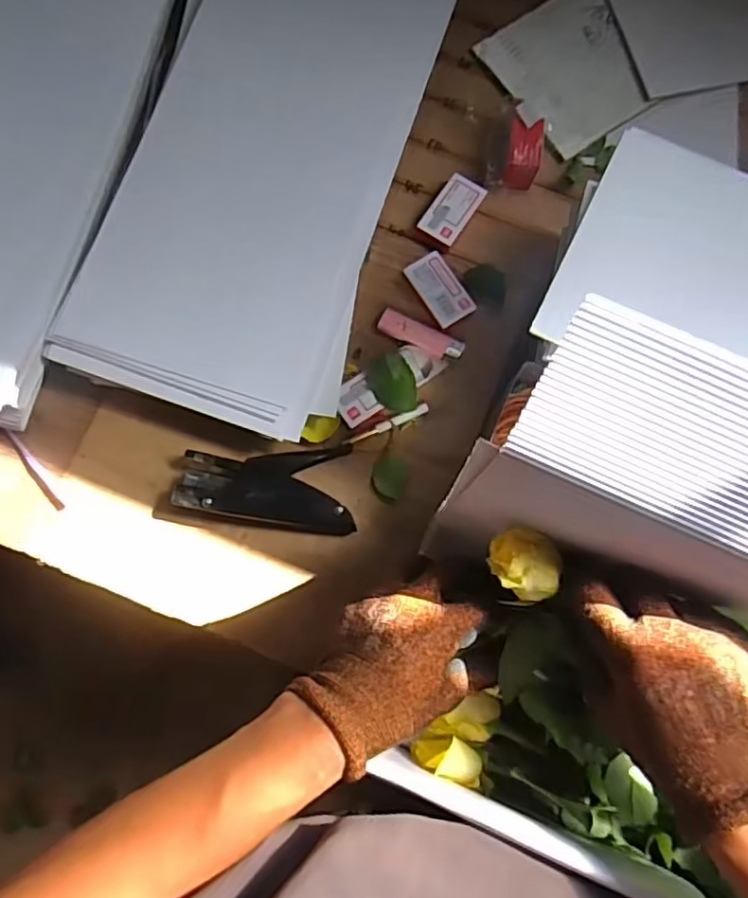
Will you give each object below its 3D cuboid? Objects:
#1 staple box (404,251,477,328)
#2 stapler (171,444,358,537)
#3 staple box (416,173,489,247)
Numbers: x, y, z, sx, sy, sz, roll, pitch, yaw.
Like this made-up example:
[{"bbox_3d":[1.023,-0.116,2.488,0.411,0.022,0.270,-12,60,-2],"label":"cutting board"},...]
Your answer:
[{"bbox_3d":[0.060,-0.146,0.573,0.037,0.007,0.069,-33,82,-5],"label":"staple box"},{"bbox_3d":[-0.090,0.028,0.538,0.146,0.025,0.074,7,81,1],"label":"stapler"},{"bbox_3d":[0.074,-0.227,0.593,0.038,0.014,0.071,32,83,5],"label":"staple box"}]

